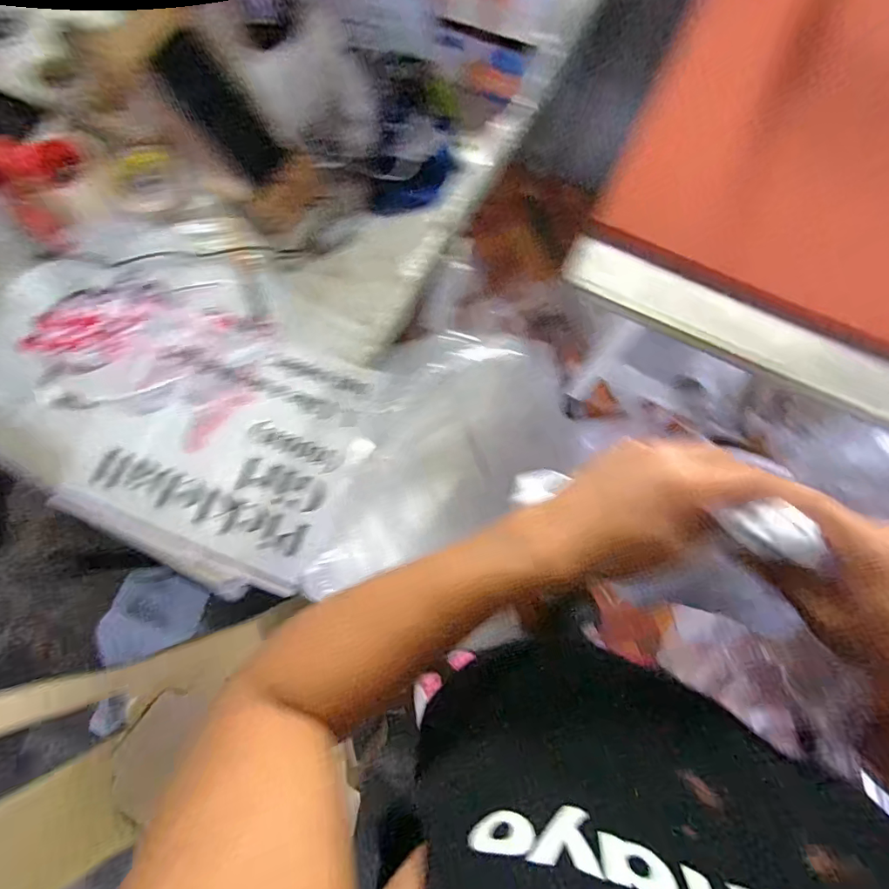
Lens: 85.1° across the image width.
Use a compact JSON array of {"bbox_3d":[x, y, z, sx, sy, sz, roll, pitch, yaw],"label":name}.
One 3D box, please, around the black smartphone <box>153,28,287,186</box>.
[{"bbox_3d":[-0.268,-0.408,0.591,0.065,0.012,0.160,-33,120,18],"label":"black smartphone"}]

